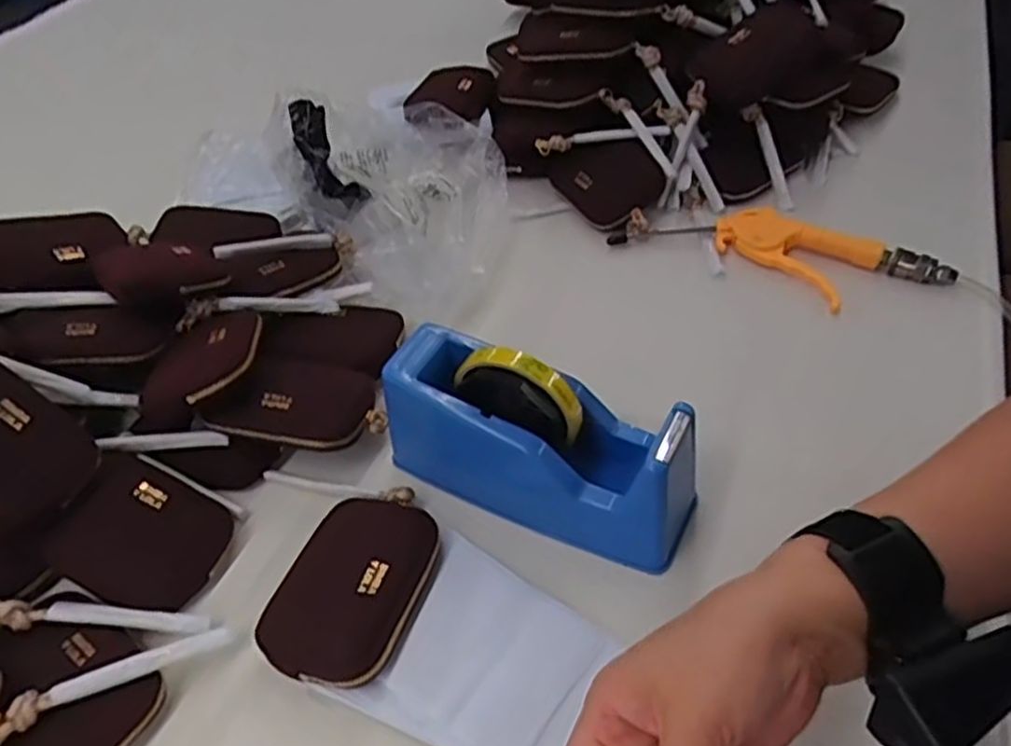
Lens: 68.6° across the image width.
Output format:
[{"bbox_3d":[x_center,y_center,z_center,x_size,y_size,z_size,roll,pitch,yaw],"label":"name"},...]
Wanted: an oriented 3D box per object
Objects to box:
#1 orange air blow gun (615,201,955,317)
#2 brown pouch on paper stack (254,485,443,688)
[{"bbox_3d":[0.235,-0.108,0.645,0.265,0.023,0.090,24,53,27],"label":"orange air blow gun"},{"bbox_3d":[-0.088,0.123,0.450,0.077,0.028,0.124,13,49,18],"label":"brown pouch on paper stack"}]

